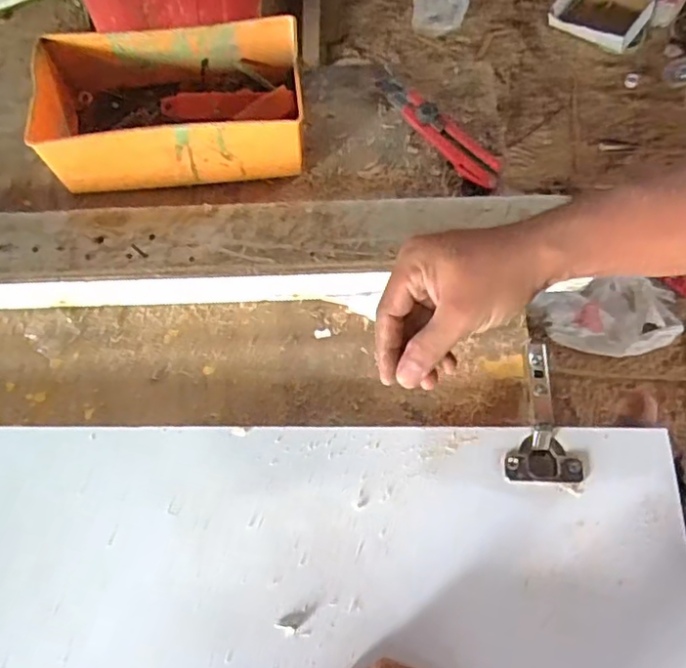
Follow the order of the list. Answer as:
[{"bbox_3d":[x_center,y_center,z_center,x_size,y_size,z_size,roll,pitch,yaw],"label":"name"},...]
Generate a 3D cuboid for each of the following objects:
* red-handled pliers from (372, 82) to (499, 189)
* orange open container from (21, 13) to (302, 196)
[{"bbox_3d":[0.095,-0.205,0.614,0.036,0.018,0.163,-34,74,-10],"label":"red-handled pliers"},{"bbox_3d":[-0.159,-0.210,0.585,0.229,0.082,0.123,-4,70,0],"label":"orange open container"}]

